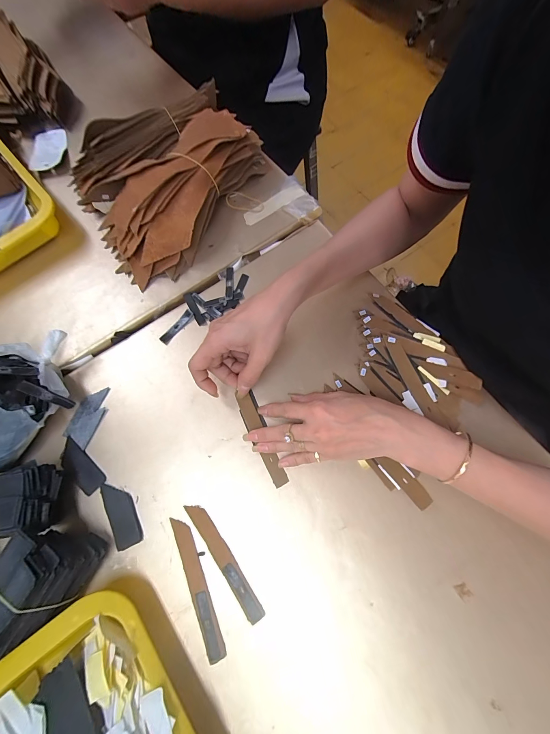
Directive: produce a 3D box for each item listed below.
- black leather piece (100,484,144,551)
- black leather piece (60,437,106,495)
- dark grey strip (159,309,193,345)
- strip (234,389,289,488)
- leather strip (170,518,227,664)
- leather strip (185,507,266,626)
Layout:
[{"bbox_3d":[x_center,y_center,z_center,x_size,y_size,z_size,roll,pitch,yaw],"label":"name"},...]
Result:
[{"bbox_3d":[-0.161,0.153,0.306,0.028,0.004,0.067,-27,73,-8],"label":"black leather piece"},{"bbox_3d":[-0.216,0.109,0.324,0.066,0.004,0.027,40,77,13],"label":"black leather piece"},{"bbox_3d":[-0.124,-0.051,0.372,0.012,0.007,0.051,38,76,13],"label":"dark grey strip"},{"bbox_3d":[-0.015,0.080,0.327,0.018,0.005,0.104,-23,77,-6],"label":"strip"},{"bbox_3d":[-0.076,0.211,0.284,0.016,0.004,0.124,-23,72,-6],"label":"leather strip"},{"bbox_3d":[-0.051,0.190,0.291,0.017,0.004,0.121,-36,74,-10],"label":"leather strip"}]

